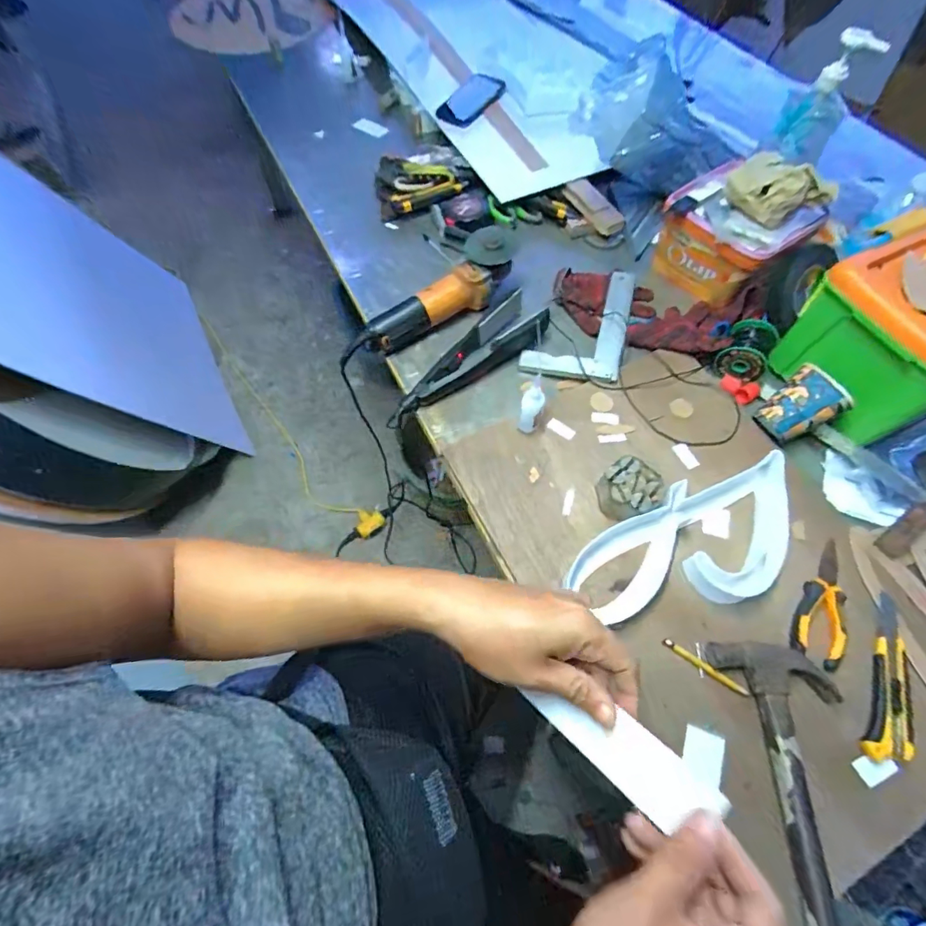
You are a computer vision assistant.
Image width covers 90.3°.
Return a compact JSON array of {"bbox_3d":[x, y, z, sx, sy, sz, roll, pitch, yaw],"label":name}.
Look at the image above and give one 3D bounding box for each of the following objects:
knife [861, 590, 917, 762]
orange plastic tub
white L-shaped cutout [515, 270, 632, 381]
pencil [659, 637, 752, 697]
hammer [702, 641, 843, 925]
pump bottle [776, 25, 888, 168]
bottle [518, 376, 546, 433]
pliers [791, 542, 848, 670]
[{"bbox_3d":[0.467,0.233,0.501,0.043,0.015,0.174,24,66,13],"label":"knife"},{"bbox_3d":[0.439,-0.376,0.762,0.177,0.126,0.198,-39,68,-16],"label":"orange plastic tub"},{"bbox_3d":[0.196,-0.242,0.749,0.146,0.013,0.257,15,65,9],"label":"white L-shaped cutout"},{"bbox_3d":[0.270,0.226,0.512,0.096,0.004,0.010,31,68,16],"label":"pencil"},{"bbox_3d":[0.348,0.326,0.452,0.118,0.031,0.288,-7,63,-2],"label":"hammer"},{"bbox_3d":[0.544,-0.553,0.699,0.086,0.147,0.058,29,68,15],"label":"pump bottle"},{"bbox_3d":[0.094,-0.077,0.632,0.029,0.084,0.038,10,64,7],"label":"bottle"},{"bbox_3d":[0.421,0.155,0.540,0.053,0.021,0.154,20,66,11],"label":"pliers"}]

